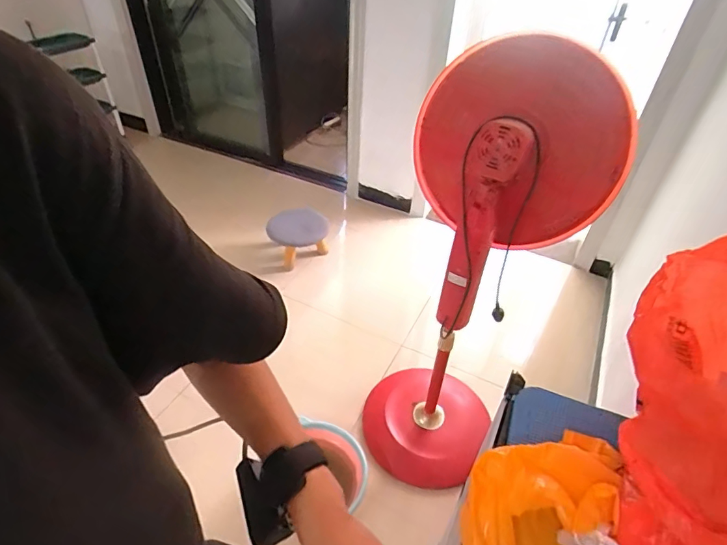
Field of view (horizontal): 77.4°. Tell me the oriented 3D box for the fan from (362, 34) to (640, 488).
[{"bbox_3d":[0.291,0.038,1.209,0.463,1.153,0.515,7,41,5],"label":"fan"}]

